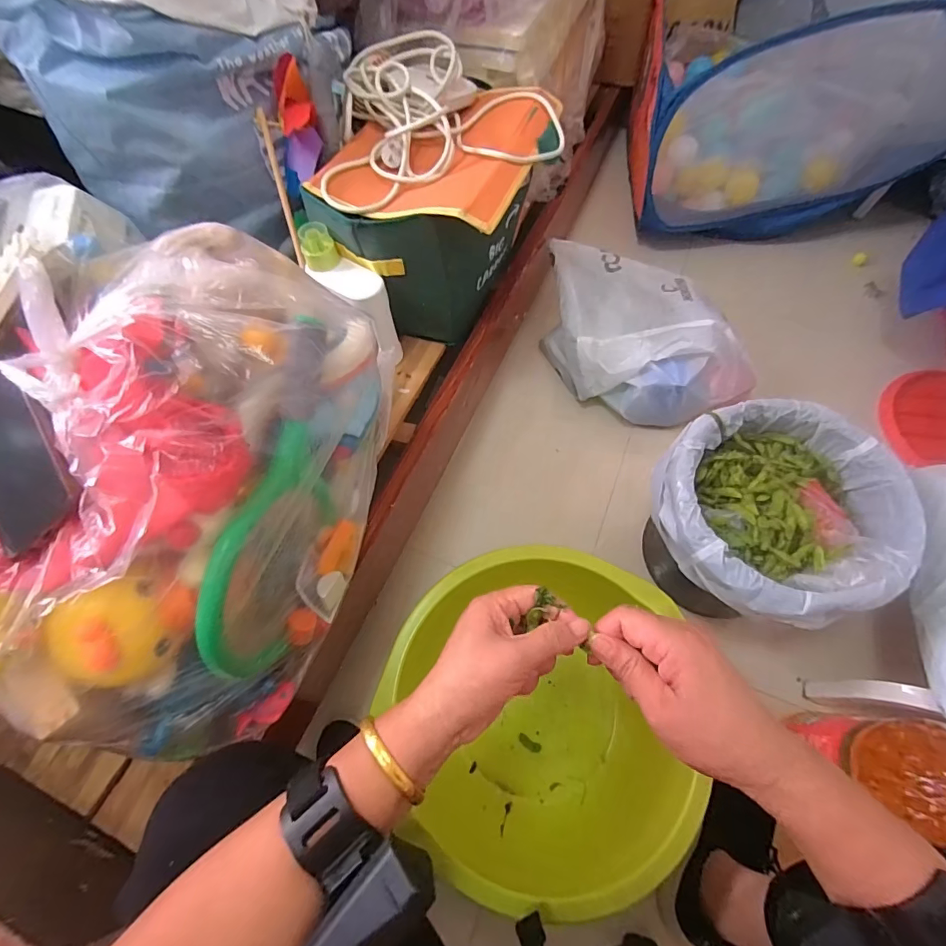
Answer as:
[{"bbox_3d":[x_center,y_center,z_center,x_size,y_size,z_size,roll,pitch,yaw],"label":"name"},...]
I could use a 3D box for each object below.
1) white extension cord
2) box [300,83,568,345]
[{"bbox_3d":[-0.062,-0.561,0.700,0.387,0.078,0.318,-17,65,-5],"label":"white extension cord"},{"bbox_3d":[-0.043,-0.443,0.758,0.289,0.233,0.406,24,68,14],"label":"box"}]

